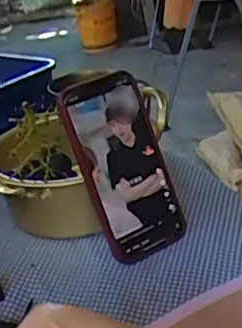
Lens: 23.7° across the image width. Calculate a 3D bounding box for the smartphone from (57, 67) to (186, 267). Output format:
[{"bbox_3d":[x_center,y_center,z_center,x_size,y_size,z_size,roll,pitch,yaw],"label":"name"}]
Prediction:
[{"bbox_3d":[0.002,0.002,0.507,0.072,0.159,0.014,-23,8,-25],"label":"smartphone"}]

